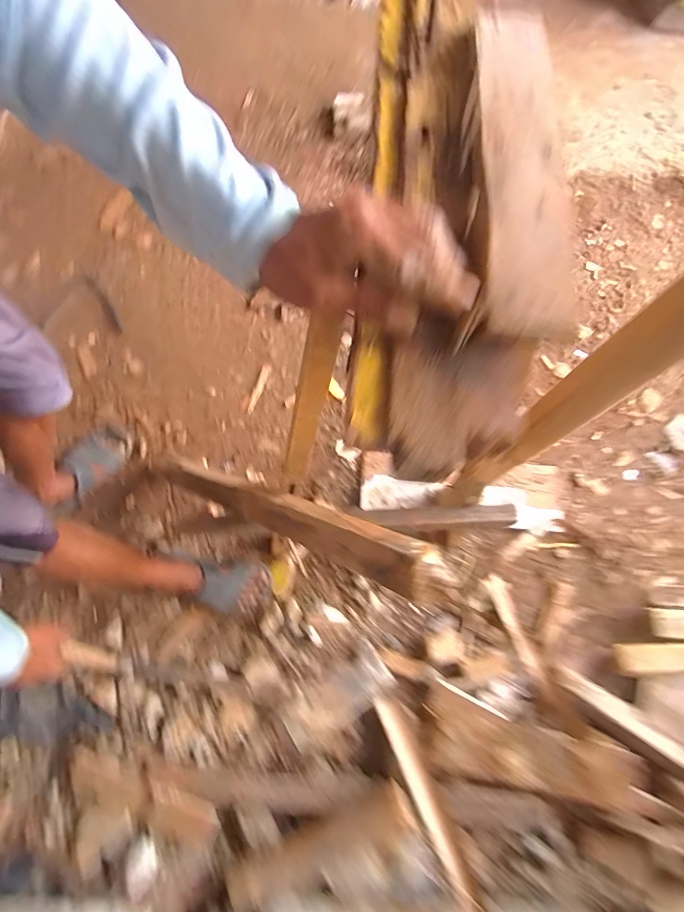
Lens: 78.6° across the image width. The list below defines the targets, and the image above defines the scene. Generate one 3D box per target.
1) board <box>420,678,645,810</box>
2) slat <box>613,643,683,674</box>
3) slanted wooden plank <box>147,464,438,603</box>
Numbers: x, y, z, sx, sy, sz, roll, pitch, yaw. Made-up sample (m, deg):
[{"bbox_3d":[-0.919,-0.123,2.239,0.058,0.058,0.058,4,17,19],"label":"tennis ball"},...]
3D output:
[{"bbox_3d":[0.369,0.607,0.833,0.429,0.030,0.147,15,74,10],"label":"board"},{"bbox_3d":[0.797,0.441,0.922,0.365,0.021,0.056,-1,71,-3],"label":"slat"},{"bbox_3d":[-0.154,0.078,0.694,0.733,0.049,0.064,11,64,47],"label":"slanted wooden plank"}]

